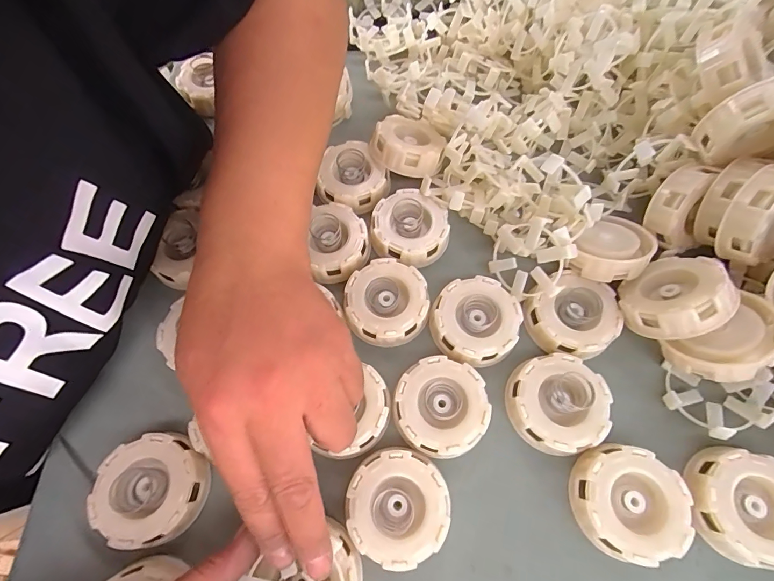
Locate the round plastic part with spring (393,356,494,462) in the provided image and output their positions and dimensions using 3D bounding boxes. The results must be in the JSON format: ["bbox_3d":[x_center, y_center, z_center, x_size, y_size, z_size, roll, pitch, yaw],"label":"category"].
[{"bbox_3d":[0.035,0.077,0.258,0.058,0.023,0.059,-1,65,2],"label":"round plastic part with spring"}]

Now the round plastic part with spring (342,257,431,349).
[{"bbox_3d":[0.000,0.009,0.285,0.059,0.018,0.059,-1,65,2],"label":"round plastic part with spring"}]

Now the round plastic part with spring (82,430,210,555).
[{"bbox_3d":[-0.143,0.122,0.239,0.060,0.022,0.061,-1,65,2],"label":"round plastic part with spring"}]

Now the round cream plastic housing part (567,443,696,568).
[{"bbox_3d":[0.142,0.126,0.232,0.059,0.023,0.058,12,66,8],"label":"round cream plastic housing part"}]

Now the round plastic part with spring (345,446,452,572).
[{"bbox_3d":[0.007,0.130,0.236,0.058,0.023,0.059,-1,65,2],"label":"round plastic part with spring"}]

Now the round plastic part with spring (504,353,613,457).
[{"bbox_3d":[0.110,0.073,0.252,0.059,0.029,0.059,-1,65,2],"label":"round plastic part with spring"}]

